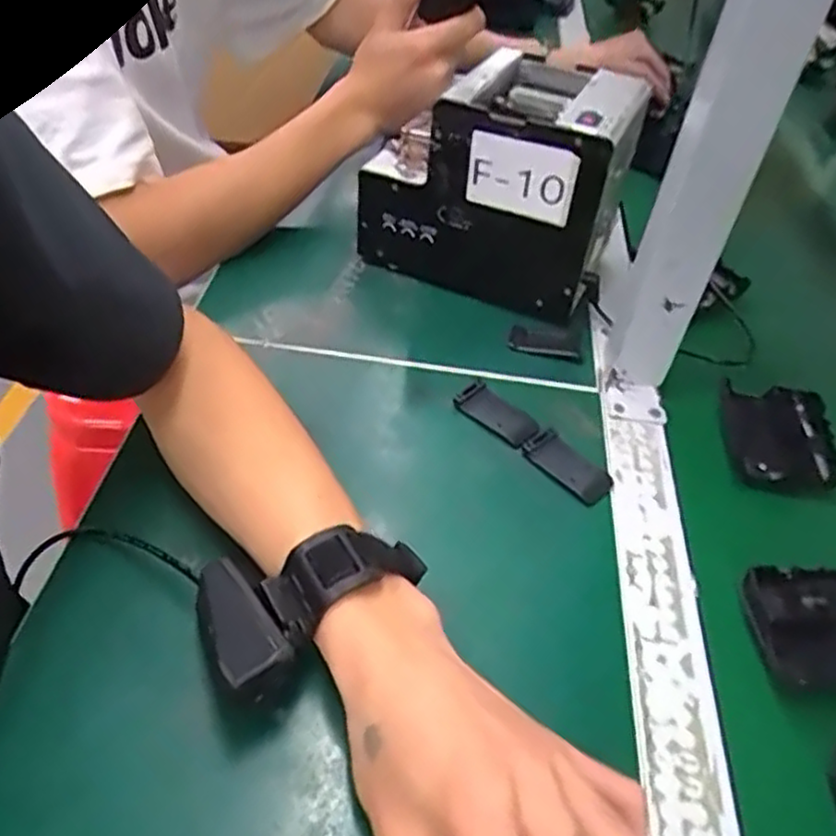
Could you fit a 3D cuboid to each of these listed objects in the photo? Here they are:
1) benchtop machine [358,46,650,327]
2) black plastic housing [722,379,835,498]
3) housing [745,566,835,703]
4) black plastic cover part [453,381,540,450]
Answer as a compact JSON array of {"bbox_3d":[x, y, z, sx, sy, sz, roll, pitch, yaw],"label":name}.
[{"bbox_3d":[0.065,-0.180,0.569,0.187,0.151,0.126,26,47,19],"label":"benchtop machine"},{"bbox_3d":[0.238,0.013,0.487,0.065,0.028,0.091,9,44,2],"label":"black plastic housing"},{"bbox_3d":[0.216,0.111,0.379,0.080,0.026,0.066,3,44,-4],"label":"housing"},{"bbox_3d":[0.052,-0.003,0.489,0.060,0.004,0.033,36,51,27],"label":"black plastic cover part"}]

